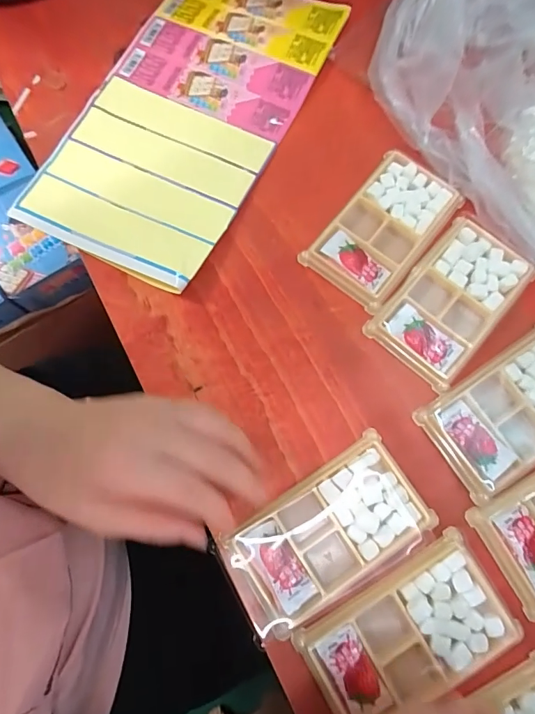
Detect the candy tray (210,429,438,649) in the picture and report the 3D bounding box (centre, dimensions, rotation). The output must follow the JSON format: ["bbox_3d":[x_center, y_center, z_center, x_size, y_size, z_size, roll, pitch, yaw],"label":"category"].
[{"bbox_3d":[0.041,0.129,0.295,0.144,0.014,0.080,-34,79,-6],"label":"candy tray"}]

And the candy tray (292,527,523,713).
[{"bbox_3d":[0.095,0.187,0.277,0.132,0.015,0.077,-30,78,-5],"label":"candy tray"}]

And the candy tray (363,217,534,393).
[{"bbox_3d":[0.151,-0.046,0.337,0.078,0.009,0.133,40,81,9],"label":"candy tray"}]

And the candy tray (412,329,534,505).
[{"bbox_3d":[0.191,0.038,0.321,0.136,0.015,0.077,-35,79,-6],"label":"candy tray"}]

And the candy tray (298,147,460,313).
[{"bbox_3d":[0.100,-0.110,0.353,0.077,0.008,0.132,38,81,9],"label":"candy tray"}]

